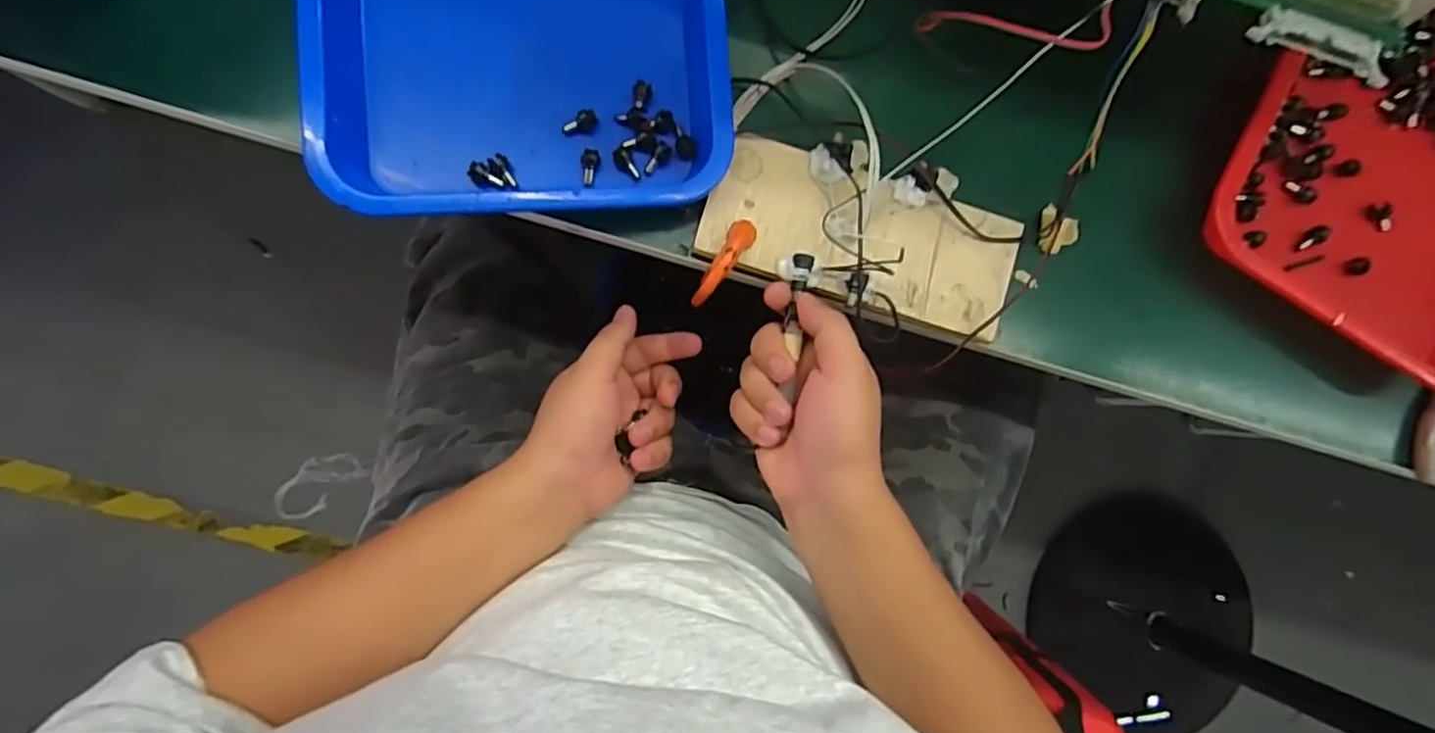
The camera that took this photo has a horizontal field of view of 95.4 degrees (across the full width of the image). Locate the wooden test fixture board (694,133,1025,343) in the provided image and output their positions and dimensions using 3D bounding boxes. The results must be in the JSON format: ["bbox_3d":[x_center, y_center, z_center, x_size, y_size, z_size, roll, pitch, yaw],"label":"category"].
[{"bbox_3d":[0.093,-0.081,0.400,0.196,0.029,0.079,17,86,-6],"label":"wooden test fixture board"}]

